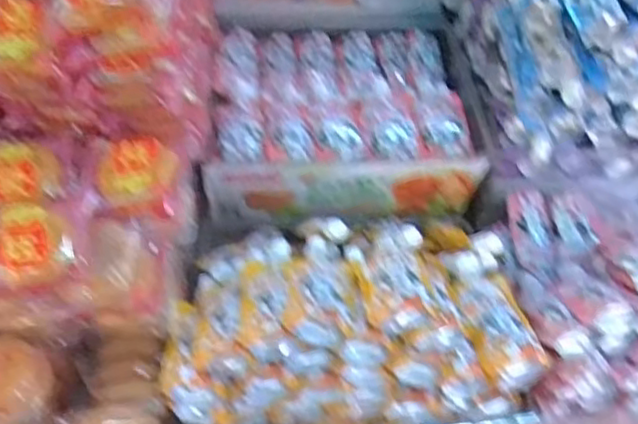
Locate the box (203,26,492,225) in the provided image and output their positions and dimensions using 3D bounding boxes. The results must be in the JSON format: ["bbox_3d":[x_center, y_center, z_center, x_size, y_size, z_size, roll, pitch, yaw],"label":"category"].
[{"bbox_3d":[0.025,-0.111,0.777,0.280,0.090,0.238,0,49,-4],"label":"box"}]

